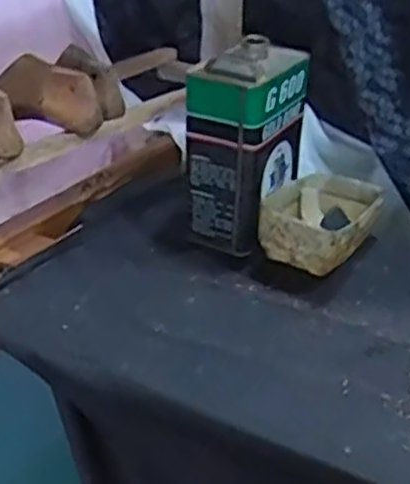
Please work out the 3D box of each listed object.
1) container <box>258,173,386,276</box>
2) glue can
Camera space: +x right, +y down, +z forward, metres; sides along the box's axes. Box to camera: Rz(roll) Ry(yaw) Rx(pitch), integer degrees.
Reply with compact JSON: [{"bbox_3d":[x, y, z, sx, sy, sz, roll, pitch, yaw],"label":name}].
[{"bbox_3d":[0.162,-0.028,1.049,0.134,0.068,0.191,14,27,23],"label":"container"},{"bbox_3d":[0.057,-0.131,1.050,0.111,0.246,0.155,15,27,25],"label":"glue can"}]

